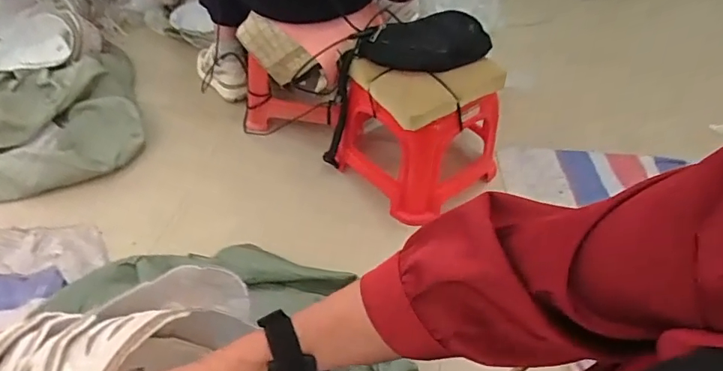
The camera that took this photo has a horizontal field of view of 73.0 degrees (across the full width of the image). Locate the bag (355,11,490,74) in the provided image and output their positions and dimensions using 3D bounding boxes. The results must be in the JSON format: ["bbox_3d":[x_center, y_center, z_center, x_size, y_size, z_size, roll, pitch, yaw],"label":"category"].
[{"bbox_3d":[0.131,-0.283,0.989,0.261,0.087,0.067,-8,47,-9],"label":"bag"}]

